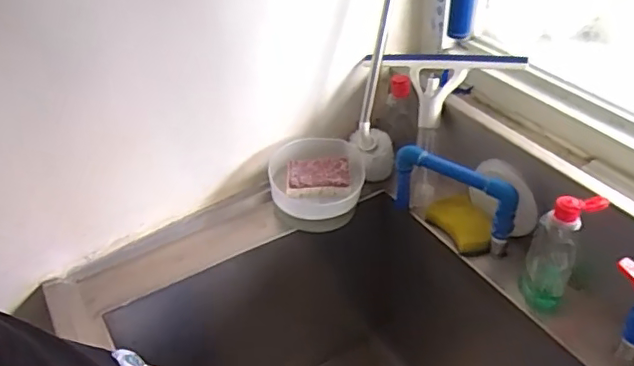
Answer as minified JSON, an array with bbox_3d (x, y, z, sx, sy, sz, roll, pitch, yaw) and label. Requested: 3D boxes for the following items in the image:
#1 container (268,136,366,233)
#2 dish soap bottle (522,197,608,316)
[{"bbox_3d":[0.001,0.000,0.869,0.145,0.073,0.128,-6,39,-4],"label":"container"},{"bbox_3d":[0.292,0.087,0.690,0.066,0.170,0.049,18,43,24],"label":"dish soap bottle"}]

